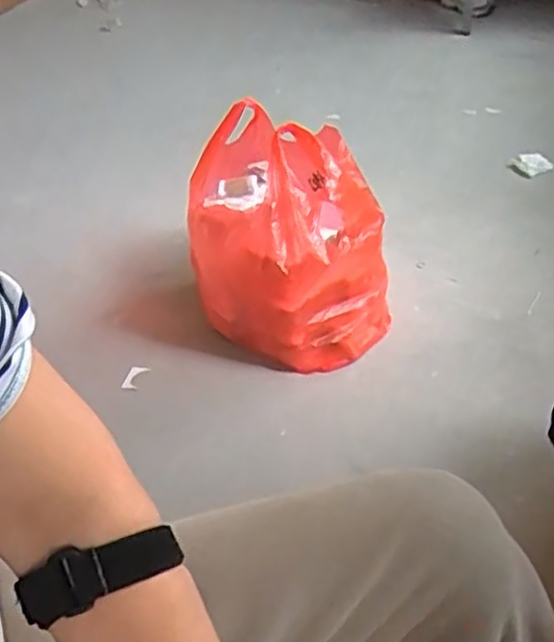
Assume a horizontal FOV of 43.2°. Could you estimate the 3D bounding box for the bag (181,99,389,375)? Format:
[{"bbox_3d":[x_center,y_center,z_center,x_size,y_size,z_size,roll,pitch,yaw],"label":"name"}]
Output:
[{"bbox_3d":[0.024,-0.162,1.348,0.355,0.373,0.371,-4,40,3],"label":"bag"}]

